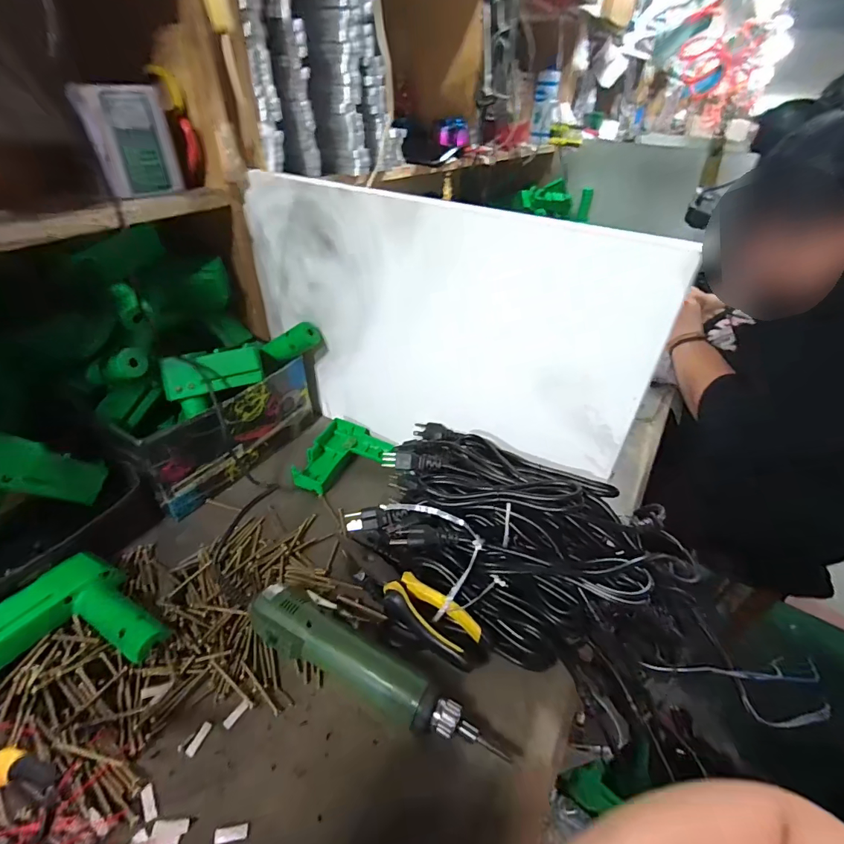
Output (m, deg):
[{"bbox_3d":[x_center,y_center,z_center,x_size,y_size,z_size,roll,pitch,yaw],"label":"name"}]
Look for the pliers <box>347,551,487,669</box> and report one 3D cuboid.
[{"bbox_3d":[-0.015,0.174,0.417,0.169,0.028,0.045,28,44,27],"label":"pliers"}]

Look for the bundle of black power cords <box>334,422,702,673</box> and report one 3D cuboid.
[{"bbox_3d":[0.086,0.118,0.437,0.305,0.096,0.166,27,44,27],"label":"bundle of black power cords"}]

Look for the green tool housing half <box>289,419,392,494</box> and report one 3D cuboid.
[{"bbox_3d":[-0.112,0.049,0.590,0.105,0.021,0.125,22,42,22],"label":"green tool housing half"}]

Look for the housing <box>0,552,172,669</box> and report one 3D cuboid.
[{"bbox_3d":[-0.311,0.187,0.373,0.140,0.032,0.114,29,45,29],"label":"housing"}]

